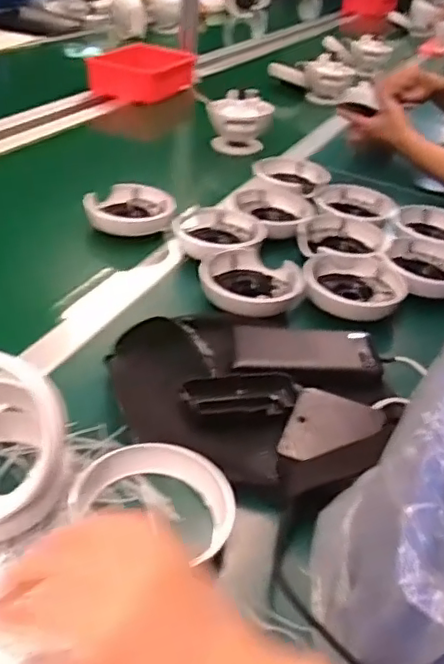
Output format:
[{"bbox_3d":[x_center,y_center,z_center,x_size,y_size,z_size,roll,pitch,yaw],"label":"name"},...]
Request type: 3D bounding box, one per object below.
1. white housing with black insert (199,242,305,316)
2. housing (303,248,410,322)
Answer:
[{"bbox_3d":[0.032,-0.063,0.730,0.119,0.037,0.103,-4,37,-14],"label":"white housing with black insert"},{"bbox_3d":[0.162,-0.057,0.741,0.122,0.037,0.126,14,37,10],"label":"housing"}]

